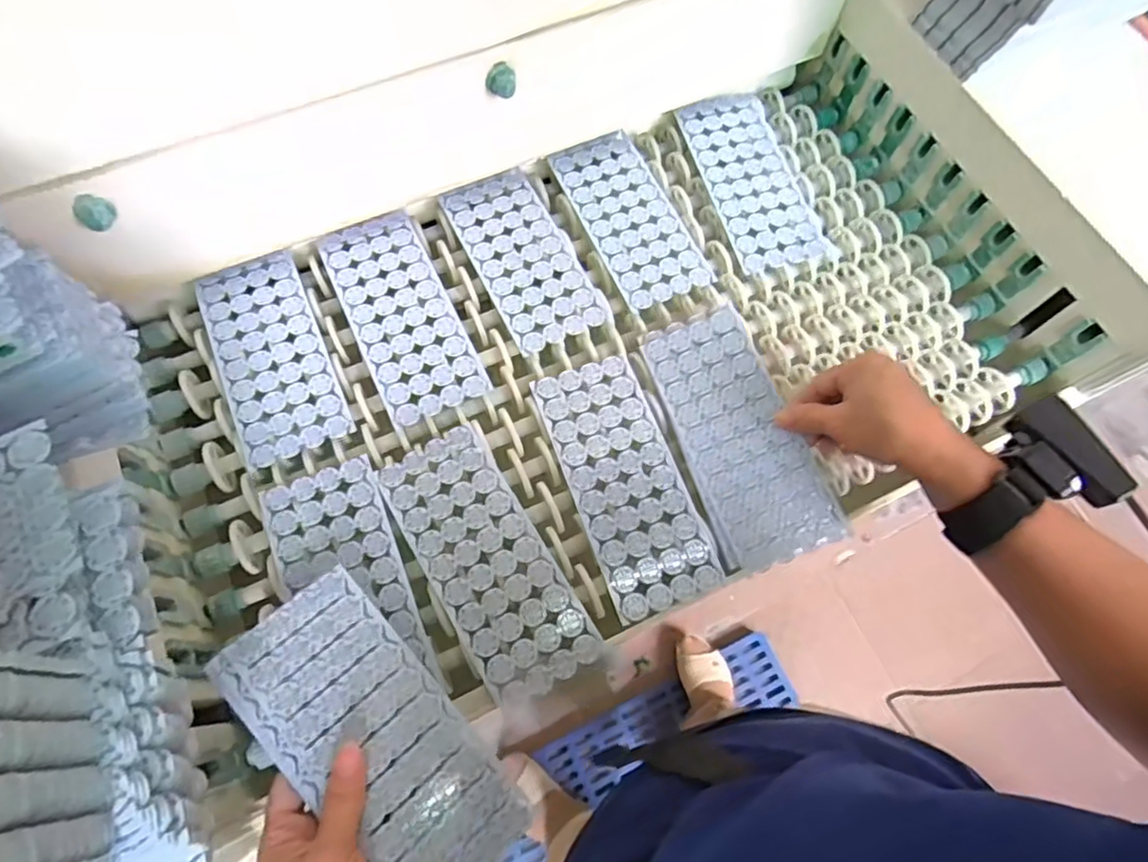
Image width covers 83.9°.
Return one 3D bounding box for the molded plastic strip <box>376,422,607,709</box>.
[{"bbox_3d":[-0.064,0.091,0.464,0.082,0.004,0.198,-29,73,-12],"label":"molded plastic strip"}]

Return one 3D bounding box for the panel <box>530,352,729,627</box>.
[{"bbox_3d":[0.038,0.036,0.491,0.082,0.004,0.199,-19,71,-9],"label":"panel"}]

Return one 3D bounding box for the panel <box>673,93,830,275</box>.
[{"bbox_3d":[0.169,-0.243,0.609,0.092,0.007,0.196,-14,70,-7],"label":"panel"}]

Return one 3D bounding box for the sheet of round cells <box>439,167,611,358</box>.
[{"bbox_3d":[-0.045,-0.156,0.565,0.084,0.007,0.182,-25,72,-11],"label":"sheet of round cells"}]

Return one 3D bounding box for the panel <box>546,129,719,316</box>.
[{"bbox_3d":[0.050,-0.198,0.582,0.084,0.004,0.185,-23,71,-10],"label":"panel"}]

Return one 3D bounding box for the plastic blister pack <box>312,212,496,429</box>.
[{"bbox_3d":[-0.146,-0.102,0.539,0.081,0.005,0.197,-24,72,-10],"label":"plastic blister pack"}]

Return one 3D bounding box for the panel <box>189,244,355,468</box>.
[{"bbox_3d":[-0.248,-0.066,0.520,0.082,0.004,0.187,-23,71,-10],"label":"panel"}]

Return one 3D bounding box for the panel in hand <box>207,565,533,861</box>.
[{"bbox_3d":[-0.119,0.181,0.383,0.198,0.020,0.090,42,74,14],"label":"panel in hand"}]

